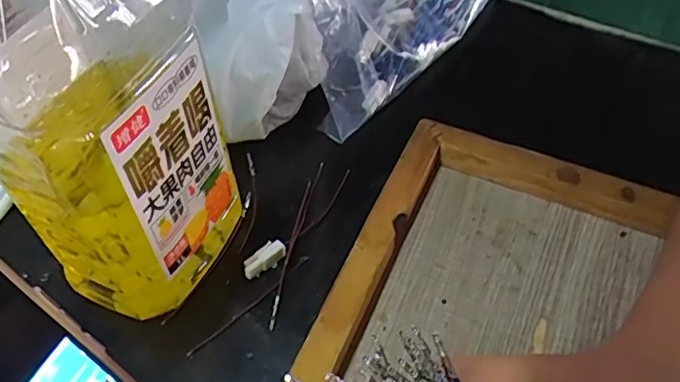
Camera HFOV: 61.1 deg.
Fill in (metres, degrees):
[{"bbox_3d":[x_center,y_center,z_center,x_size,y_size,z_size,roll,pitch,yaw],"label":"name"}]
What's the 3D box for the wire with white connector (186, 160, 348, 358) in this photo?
[{"bbox_3d":[-0.031,0.033,0.331,0.030,0.013,0.144,21,56,17],"label":"wire with white connector"}]

